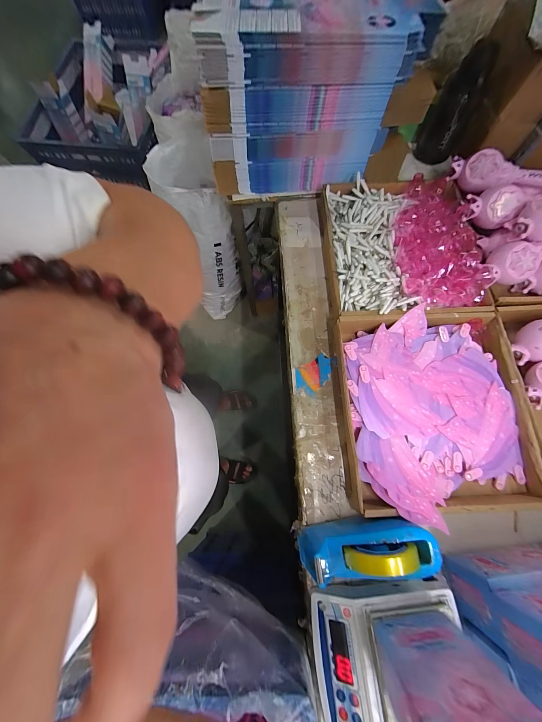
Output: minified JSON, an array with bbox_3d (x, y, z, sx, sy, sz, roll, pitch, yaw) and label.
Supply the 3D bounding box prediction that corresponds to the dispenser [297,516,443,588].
[{"bbox_3d":[0.149,0.297,0.428,0.199,0.126,0.066,-5,72,0],"label":"dispenser"}]

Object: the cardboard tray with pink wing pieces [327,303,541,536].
[{"bbox_3d":[0.317,0.083,0.533,0.359,0.068,0.390,-3,72,0],"label":"cardboard tray with pink wing pieces"}]

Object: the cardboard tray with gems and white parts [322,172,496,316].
[{"bbox_3d":[0.308,-0.283,0.633,0.343,0.090,0.386,-4,72,0],"label":"cardboard tray with gems and white parts"}]

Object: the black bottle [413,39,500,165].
[{"bbox_3d":[0.460,-0.628,0.679,0.106,0.231,0.077,26,75,9],"label":"black bottle"}]

